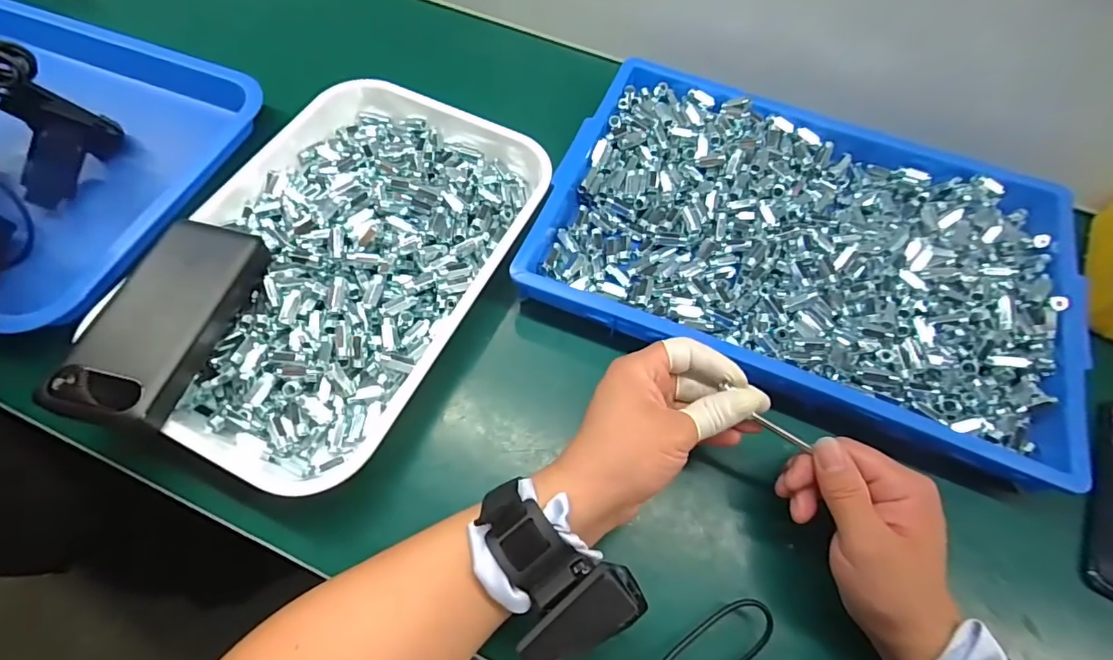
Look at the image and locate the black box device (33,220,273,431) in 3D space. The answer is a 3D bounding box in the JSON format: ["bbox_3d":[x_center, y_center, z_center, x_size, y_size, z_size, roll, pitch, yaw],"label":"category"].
[{"bbox_3d":[-0.269,-0.010,0.358,0.070,0.030,0.151,12,64,4],"label":"black box device"}]

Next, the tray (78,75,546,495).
[{"bbox_3d":[-0.168,-0.065,0.422,0.236,0.039,0.341,27,66,10],"label":"tray"}]

